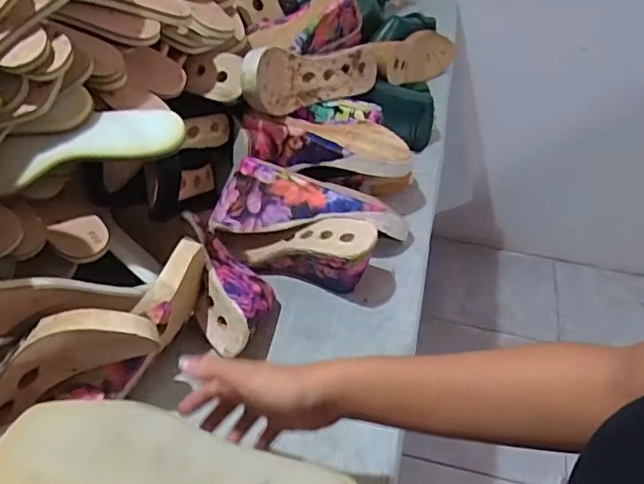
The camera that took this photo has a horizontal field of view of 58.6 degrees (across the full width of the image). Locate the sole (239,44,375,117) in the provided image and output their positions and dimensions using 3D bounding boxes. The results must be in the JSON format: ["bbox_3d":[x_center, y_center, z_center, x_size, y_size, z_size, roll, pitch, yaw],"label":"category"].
[{"bbox_3d":[-0.016,-0.215,0.746,0.239,0.079,0.060,-20,50,-40],"label":"sole"}]

